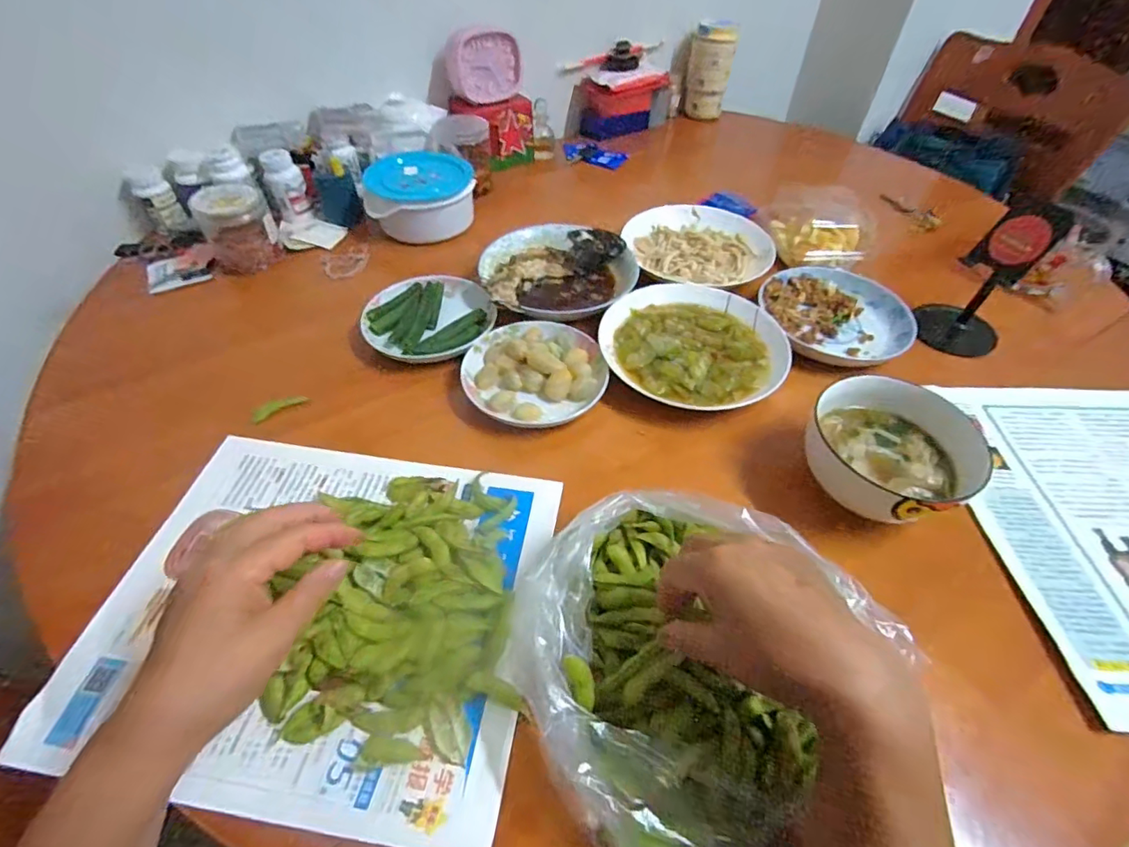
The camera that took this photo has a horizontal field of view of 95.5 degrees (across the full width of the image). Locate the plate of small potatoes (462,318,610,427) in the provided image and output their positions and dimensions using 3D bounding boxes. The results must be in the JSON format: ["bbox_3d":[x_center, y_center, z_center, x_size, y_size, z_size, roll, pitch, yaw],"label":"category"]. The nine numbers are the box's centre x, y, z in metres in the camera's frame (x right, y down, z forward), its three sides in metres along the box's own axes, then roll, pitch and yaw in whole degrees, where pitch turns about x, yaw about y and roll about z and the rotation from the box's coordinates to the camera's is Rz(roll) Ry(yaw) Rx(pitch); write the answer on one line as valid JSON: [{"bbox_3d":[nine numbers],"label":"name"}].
[{"bbox_3d":[-0.032,-0.061,0.553,0.145,0.040,0.140,1,49,-1],"label":"plate of small potatoes"}]

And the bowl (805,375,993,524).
[{"bbox_3d":[0.284,0.026,0.455,0.125,0.083,0.127,1,49,-1],"label":"bowl"}]

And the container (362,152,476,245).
[{"bbox_3d":[-0.213,-0.338,0.765,0.157,0.079,0.130,-12,50,-11],"label":"container"}]

